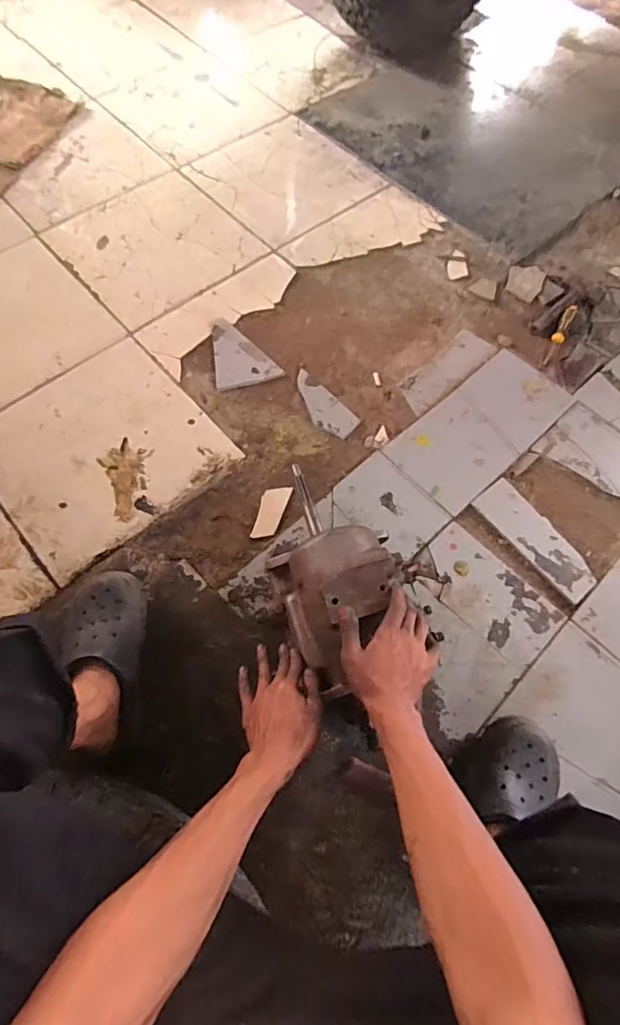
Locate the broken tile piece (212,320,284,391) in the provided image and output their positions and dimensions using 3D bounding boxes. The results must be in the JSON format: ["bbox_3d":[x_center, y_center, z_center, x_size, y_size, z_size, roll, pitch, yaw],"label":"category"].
[{"bbox_3d":[-0.149,-0.342,1.052,0.130,0.010,0.181,-17,68,-9],"label":"broken tile piece"}]

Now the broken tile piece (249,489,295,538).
[{"bbox_3d":[-0.070,0.000,0.905,0.049,0.015,0.102,14,66,4],"label":"broken tile piece"}]

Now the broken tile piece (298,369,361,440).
[{"bbox_3d":[0.020,-0.216,1.003,0.075,0.005,0.168,-40,73,-17],"label":"broken tile piece"}]

